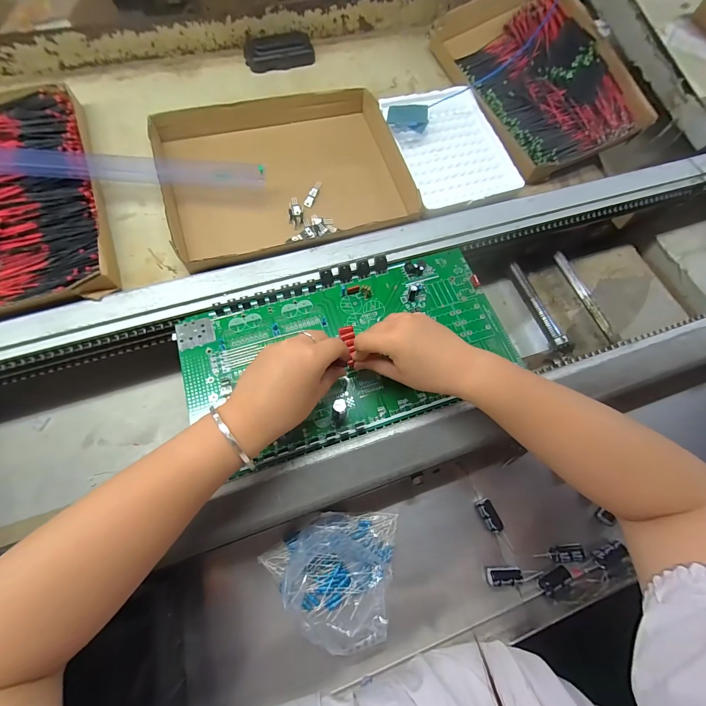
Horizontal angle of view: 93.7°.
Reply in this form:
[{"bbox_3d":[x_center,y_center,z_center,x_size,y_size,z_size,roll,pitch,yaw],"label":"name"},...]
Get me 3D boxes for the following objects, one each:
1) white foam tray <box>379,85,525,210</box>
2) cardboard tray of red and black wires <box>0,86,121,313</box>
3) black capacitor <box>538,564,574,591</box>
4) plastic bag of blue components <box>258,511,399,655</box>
[{"bbox_3d":[0.142,-0.305,0.481,0.155,0.020,0.194,-20,77,-9],"label":"white foam tray"},{"bbox_3d":[-0.426,-0.178,0.387,0.229,0.046,0.309,-18,69,-9],"label":"cardboard tray of red and black wires"},{"bbox_3d":[0.204,0.228,0.335,0.032,0.014,0.012,-24,70,-12],"label":"black capacitor"},{"bbox_3d":[-0.023,0.214,0.319,0.127,0.034,0.118,9,67,2],"label":"plastic bag of blue components"}]

